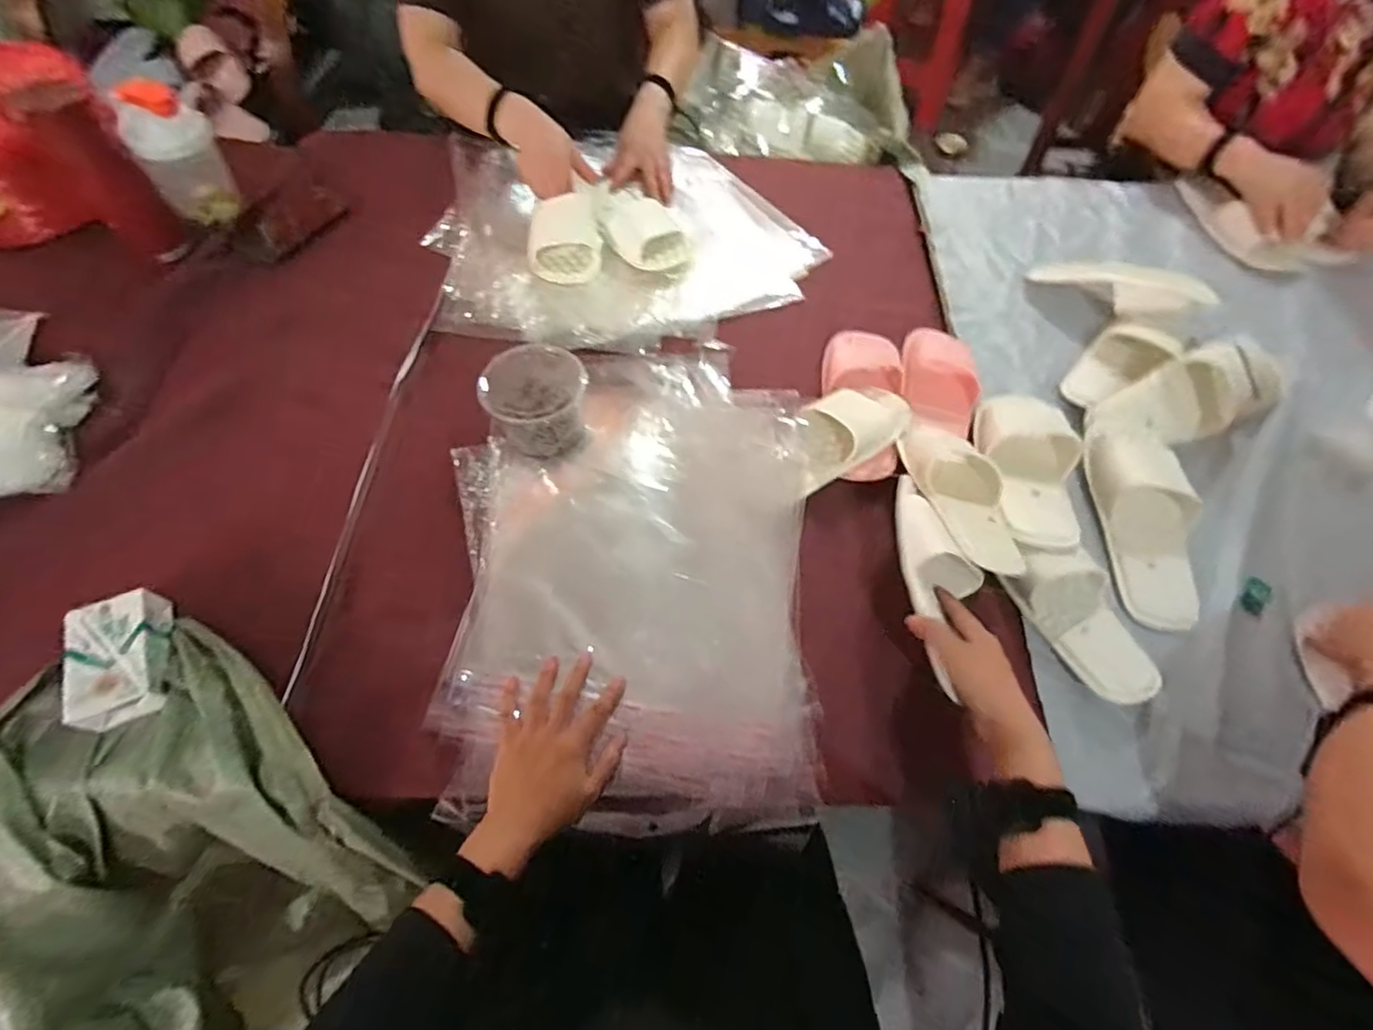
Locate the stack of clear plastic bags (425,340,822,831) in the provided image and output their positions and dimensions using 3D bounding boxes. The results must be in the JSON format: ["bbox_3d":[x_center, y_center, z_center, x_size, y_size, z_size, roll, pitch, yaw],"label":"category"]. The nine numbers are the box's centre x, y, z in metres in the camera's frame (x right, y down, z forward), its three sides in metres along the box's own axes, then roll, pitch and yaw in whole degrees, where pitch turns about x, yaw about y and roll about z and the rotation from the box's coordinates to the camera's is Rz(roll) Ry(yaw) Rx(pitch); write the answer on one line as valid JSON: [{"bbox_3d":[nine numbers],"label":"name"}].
[{"bbox_3d":[-0.056,0.036,0.633,0.357,0.030,0.505,2,65,1],"label":"stack of clear plastic bags"}]

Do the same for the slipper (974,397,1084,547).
[{"bbox_3d":[0.394,-0.053,0.703,0.101,0.057,0.213,15,61,5],"label":"slipper"}]

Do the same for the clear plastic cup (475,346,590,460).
[{"bbox_3d":[-0.171,-0.129,0.698,0.113,0.079,0.103,1,61,-2],"label":"clear plastic cup"}]

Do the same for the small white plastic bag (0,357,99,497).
[{"bbox_3d":[-0.761,-0.098,0.684,0.123,0.058,0.198,-7,62,-6],"label":"small white plastic bag"}]

